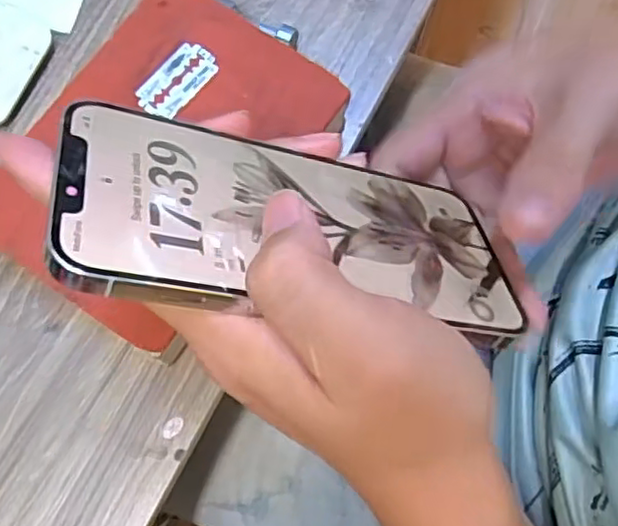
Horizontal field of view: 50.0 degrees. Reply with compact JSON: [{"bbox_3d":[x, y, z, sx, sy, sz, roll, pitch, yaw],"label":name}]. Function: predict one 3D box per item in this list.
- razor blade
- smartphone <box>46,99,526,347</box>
[{"bbox_3d":[-0.064,-0.090,0.323,0.024,0.004,0.042,37,78,7],"label":"razor blade"},{"bbox_3d":[-0.001,-0.013,0.218,0.154,0.005,0.078,8,43,-24],"label":"smartphone"}]

